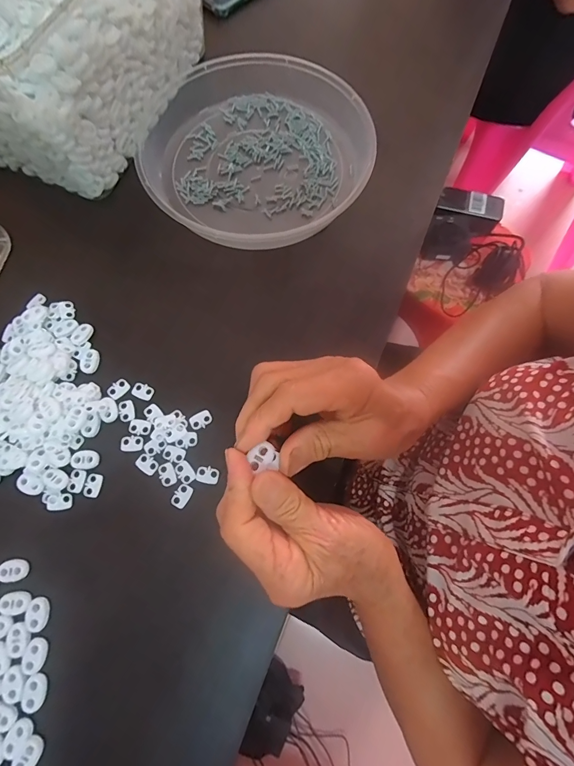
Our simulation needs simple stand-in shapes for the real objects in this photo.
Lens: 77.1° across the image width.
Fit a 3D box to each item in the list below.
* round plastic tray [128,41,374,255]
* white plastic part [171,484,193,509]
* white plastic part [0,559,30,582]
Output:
[{"bbox_3d":[-0.035,-0.249,0.376,0.223,0.041,0.227,0,74,0],"label":"round plastic tray"},{"bbox_3d":[-0.087,0.093,0.297,0.014,0.004,0.018,29,76,8],"label":"white plastic part"},{"bbox_3d":[-0.214,0.145,0.279,0.022,0.004,0.015,-3,74,-1],"label":"white plastic part"}]

